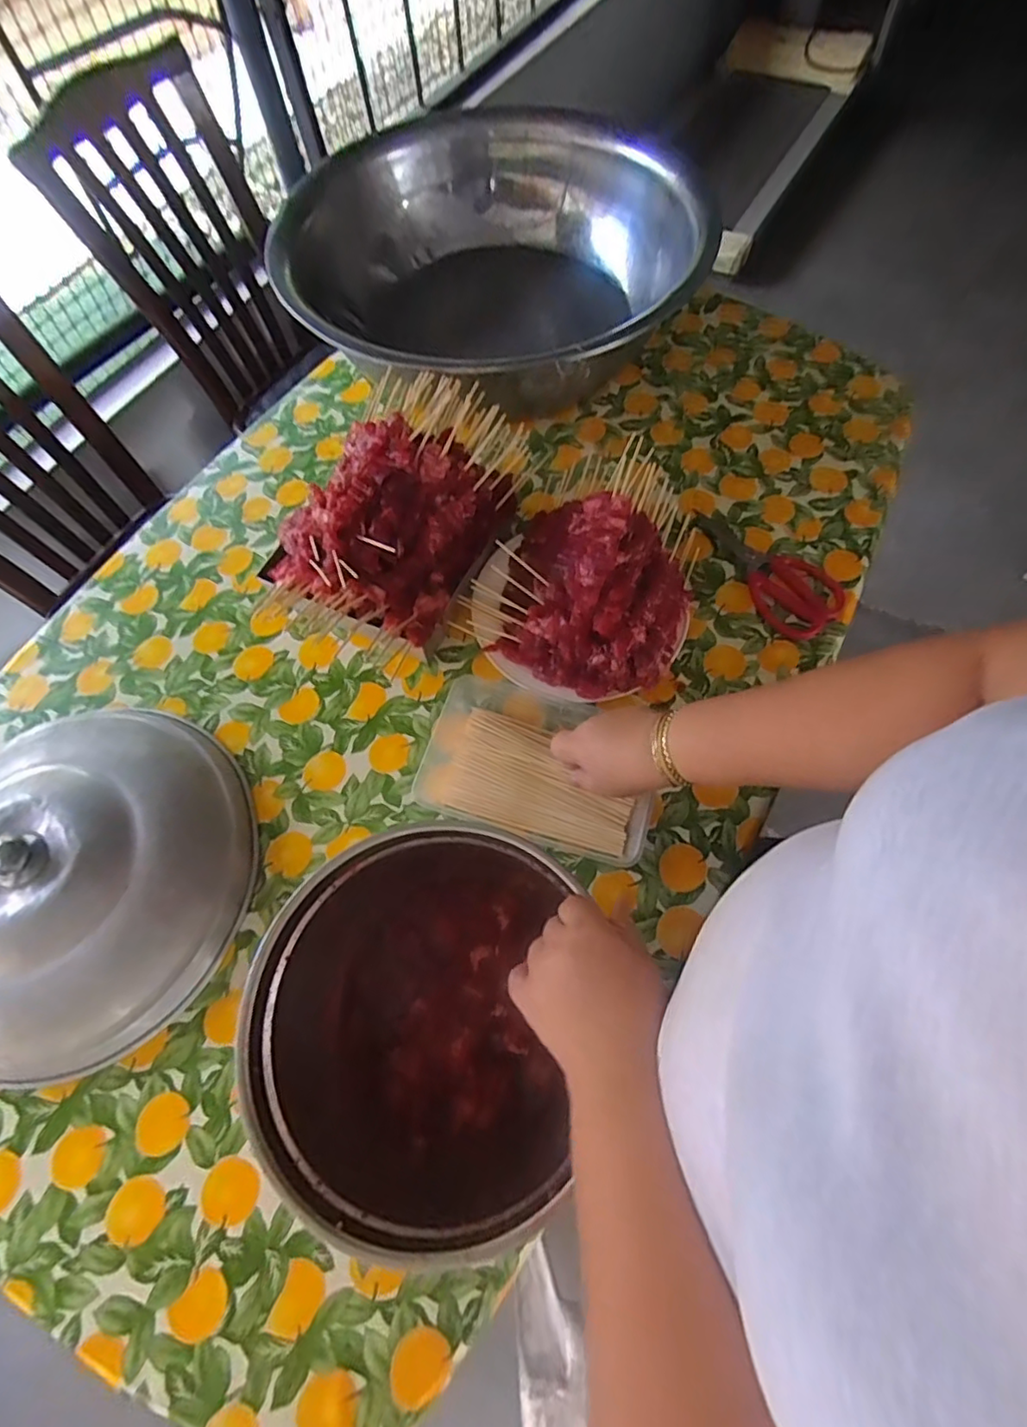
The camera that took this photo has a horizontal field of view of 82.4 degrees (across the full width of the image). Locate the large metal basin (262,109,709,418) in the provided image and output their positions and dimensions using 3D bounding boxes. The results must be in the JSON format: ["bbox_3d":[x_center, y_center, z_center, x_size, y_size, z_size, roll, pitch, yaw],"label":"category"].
[{"bbox_3d":[-0.020,-0.635,0.860,0.578,0.190,0.578,-1,66,2],"label":"large metal basin"}]

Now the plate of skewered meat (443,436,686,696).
[{"bbox_3d":[0.105,-0.187,0.679,0.227,0.124,0.340,25,70,13],"label":"plate of skewered meat"}]

